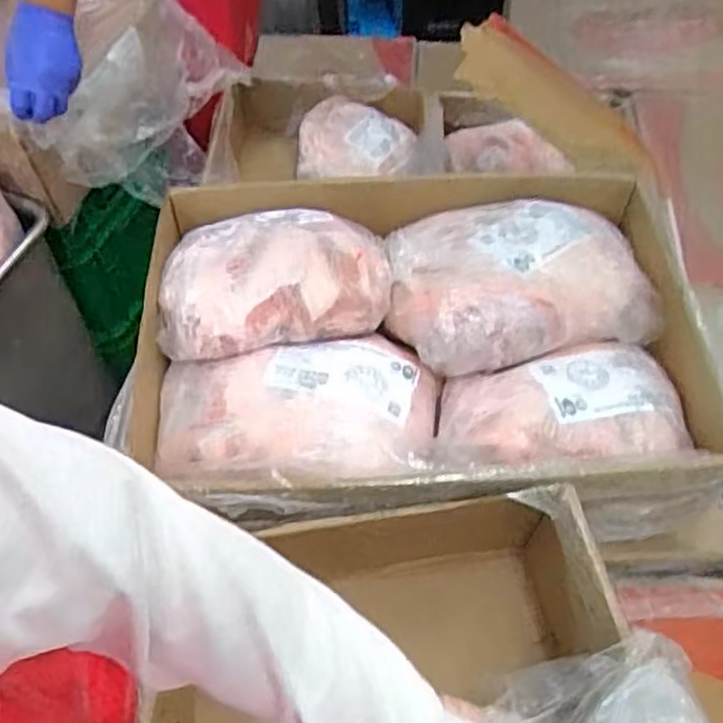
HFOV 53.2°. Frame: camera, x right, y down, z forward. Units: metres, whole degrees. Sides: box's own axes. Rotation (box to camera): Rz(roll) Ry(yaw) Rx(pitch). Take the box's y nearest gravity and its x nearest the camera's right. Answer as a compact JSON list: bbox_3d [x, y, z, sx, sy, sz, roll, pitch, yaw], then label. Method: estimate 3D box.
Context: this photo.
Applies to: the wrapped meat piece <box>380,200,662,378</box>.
[{"bbox_3d":[0.177,-0.105,0.823,0.308,0.097,0.207,-12,58,-7],"label":"wrapped meat piece"}]

